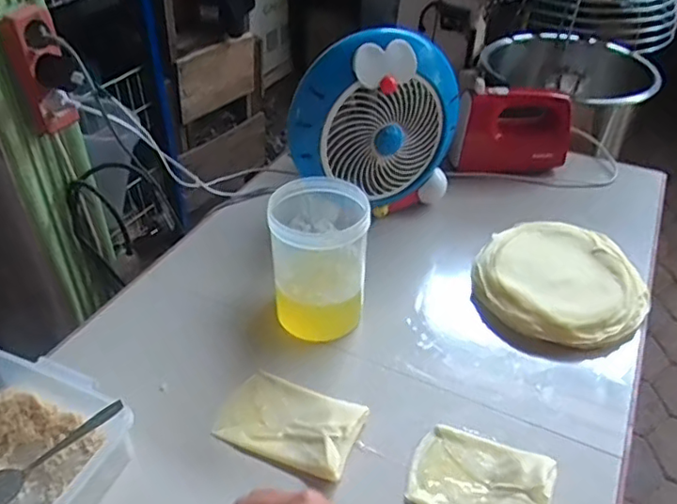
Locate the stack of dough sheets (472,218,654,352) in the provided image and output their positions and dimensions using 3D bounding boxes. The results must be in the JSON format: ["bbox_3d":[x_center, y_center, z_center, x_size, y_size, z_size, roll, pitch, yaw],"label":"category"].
[{"bbox_3d":[0.276,0.039,0.751,0.194,0.050,0.198,-10,40,-13],"label":"stack of dough sheets"}]

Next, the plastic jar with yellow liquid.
[{"bbox_3d":[-0.024,0.008,0.693,0.107,0.165,0.125,2,39,1],"label":"plastic jar with yellow liquid"}]

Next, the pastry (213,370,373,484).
[{"bbox_3d":[-0.049,0.172,0.604,0.141,0.010,0.088,11,43,26],"label":"pastry"}]

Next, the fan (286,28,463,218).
[{"bbox_3d":[0.055,-0.163,0.821,0.243,0.257,0.096,-15,42,-20],"label":"fan"}]

